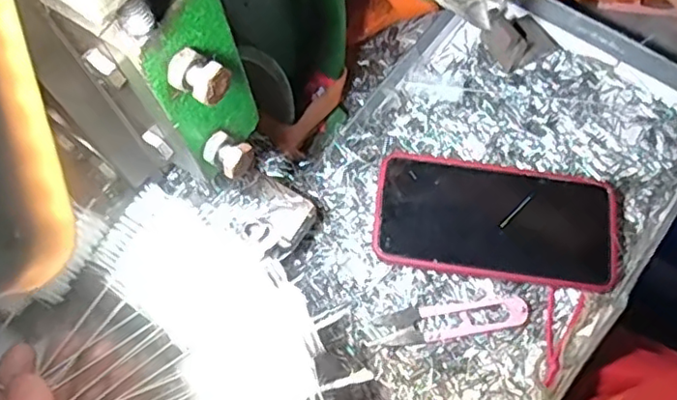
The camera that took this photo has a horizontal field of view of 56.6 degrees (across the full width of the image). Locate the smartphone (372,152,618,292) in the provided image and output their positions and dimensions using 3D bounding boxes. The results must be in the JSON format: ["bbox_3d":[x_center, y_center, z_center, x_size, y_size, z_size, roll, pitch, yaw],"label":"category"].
[{"bbox_3d":[0.108,0.013,0.421,0.164,0.011,0.075,9,77,-4],"label":"smartphone"}]

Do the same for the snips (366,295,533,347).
[{"bbox_3d":[0.072,0.079,0.411,0.101,0.008,0.024,-8,68,-1],"label":"snips"}]

